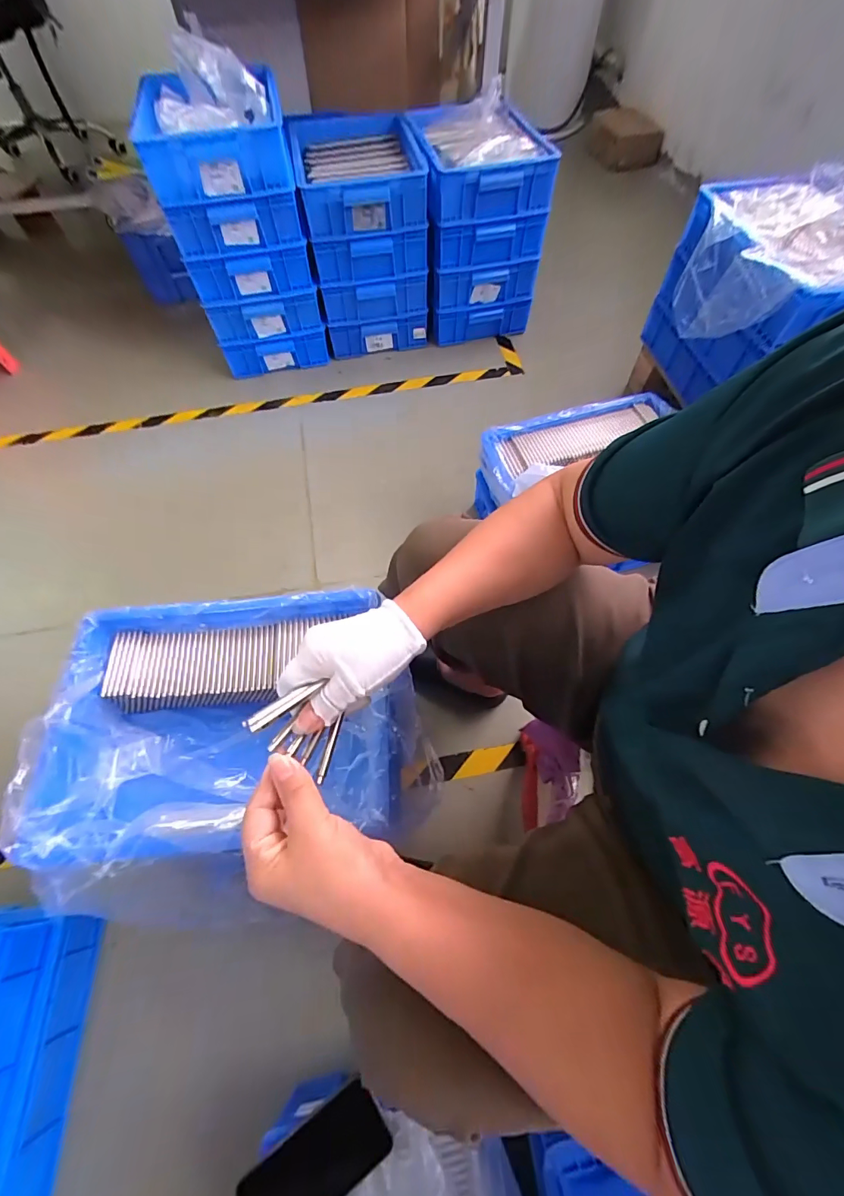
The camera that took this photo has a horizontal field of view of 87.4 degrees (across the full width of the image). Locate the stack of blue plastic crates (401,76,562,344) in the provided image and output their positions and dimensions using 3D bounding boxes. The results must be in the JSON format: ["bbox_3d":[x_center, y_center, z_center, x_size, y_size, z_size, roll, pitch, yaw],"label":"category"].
[{"bbox_3d":[0.154,-1.103,1.339,0.326,0.444,0.421,-9,61,-3],"label":"stack of blue plastic crates"}]

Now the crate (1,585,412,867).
[{"bbox_3d":[-0.245,0.162,0.588,0.408,0.124,0.330,-5,61,-2],"label":"crate"}]

